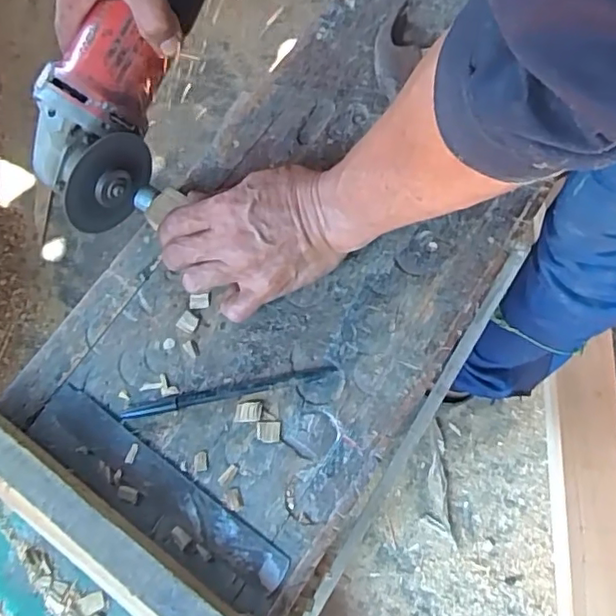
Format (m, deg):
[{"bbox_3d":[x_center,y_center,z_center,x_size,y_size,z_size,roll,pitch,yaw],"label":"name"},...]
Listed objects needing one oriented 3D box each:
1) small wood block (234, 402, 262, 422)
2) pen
[{"bbox_3d":[-0.044,0.076,0.426,0.021,0.004,0.014,-6,72,0],"label":"small wood block"},{"bbox_3d":[-0.059,0.061,0.426,0.156,0.008,0.009,-13,72,-2],"label":"pen"}]

